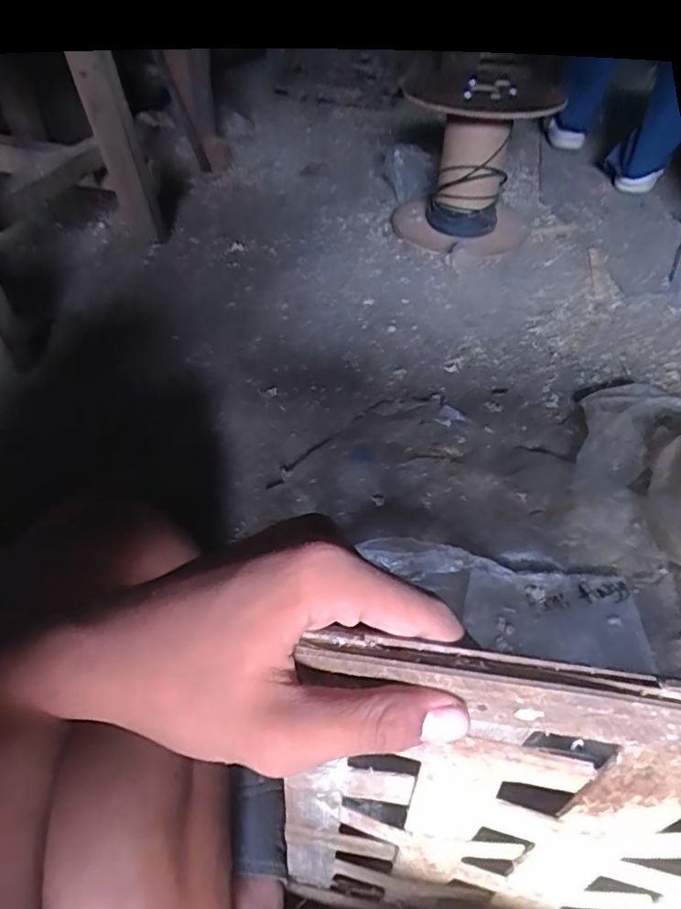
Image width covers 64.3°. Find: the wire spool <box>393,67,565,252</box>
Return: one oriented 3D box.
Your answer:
[{"bbox_3d":[0.248,-0.540,1.037,0.259,0.265,0.249,14,49,10],"label":"wire spool"}]

